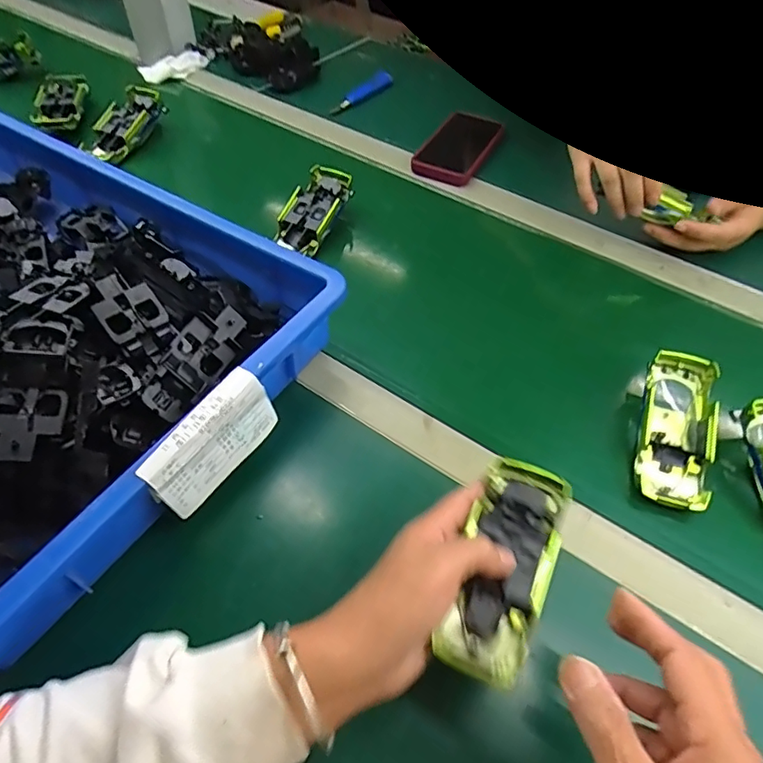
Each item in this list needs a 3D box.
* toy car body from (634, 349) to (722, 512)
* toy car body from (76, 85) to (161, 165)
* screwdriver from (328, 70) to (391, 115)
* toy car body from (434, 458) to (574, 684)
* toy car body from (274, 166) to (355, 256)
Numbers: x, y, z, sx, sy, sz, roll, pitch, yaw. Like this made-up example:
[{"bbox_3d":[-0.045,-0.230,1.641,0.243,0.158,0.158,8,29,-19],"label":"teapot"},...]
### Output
[{"bbox_3d":[0.245,0.039,0.442,0.060,0.034,0.140,17,65,10],"label":"toy car body"},{"bbox_3d":[-0.350,-0.349,0.713,0.049,0.035,0.122,24,74,15],"label":"toy car body"},{"bbox_3d":[-0.032,-0.455,0.830,0.024,0.027,0.137,33,58,21],"label":"screwdriver"},{"bbox_3d":[0.077,0.113,0.326,0.053,0.028,0.133,19,58,12],"label":"toy car body"},{"bbox_3d":[-0.077,-0.198,0.605,0.055,0.027,0.113,20,69,13],"label":"toy car body"}]

